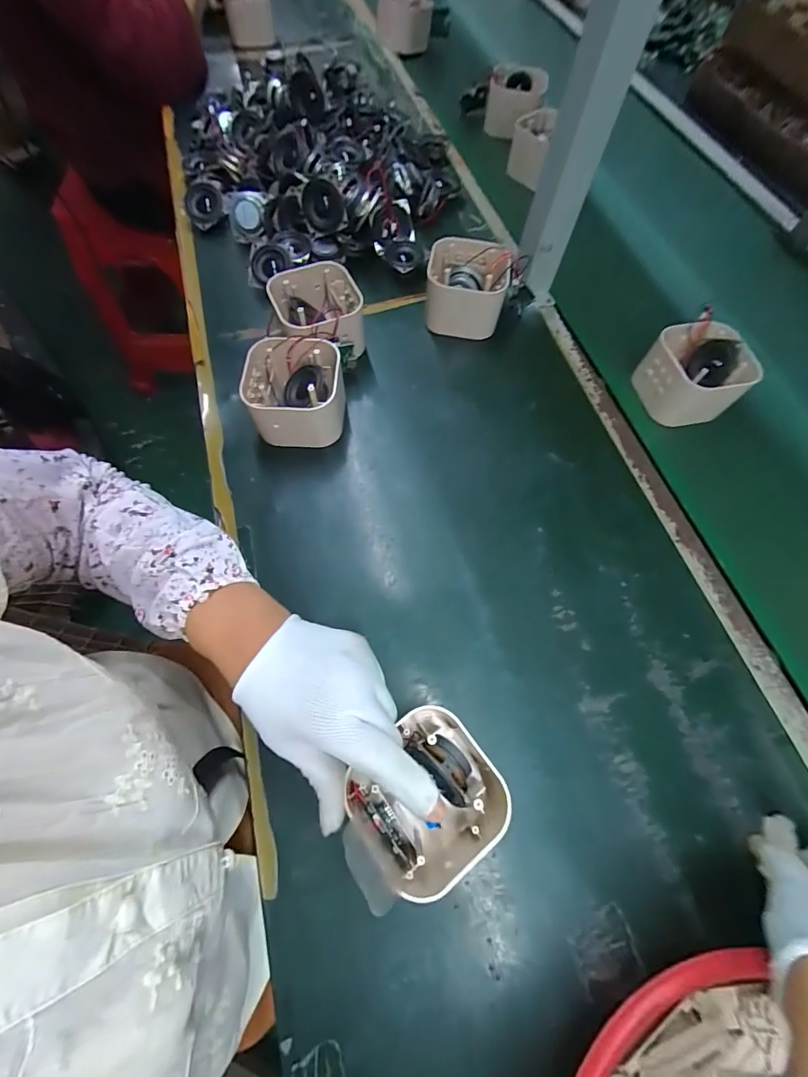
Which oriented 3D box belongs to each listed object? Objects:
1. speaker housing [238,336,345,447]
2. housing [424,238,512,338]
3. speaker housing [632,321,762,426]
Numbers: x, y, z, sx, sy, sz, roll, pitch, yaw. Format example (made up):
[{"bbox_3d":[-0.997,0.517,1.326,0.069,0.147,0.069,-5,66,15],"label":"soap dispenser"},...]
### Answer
[{"bbox_3d":[-0.108,-0.145,0.412,0.096,0.063,0.090,3,67,0],"label":"speaker housing"},{"bbox_3d":[0.070,-0.285,0.471,0.088,0.069,0.083,6,67,2],"label":"housing"},{"bbox_3d":[0.308,-0.178,0.433,0.084,0.061,0.090,-10,67,-5],"label":"speaker housing"}]

